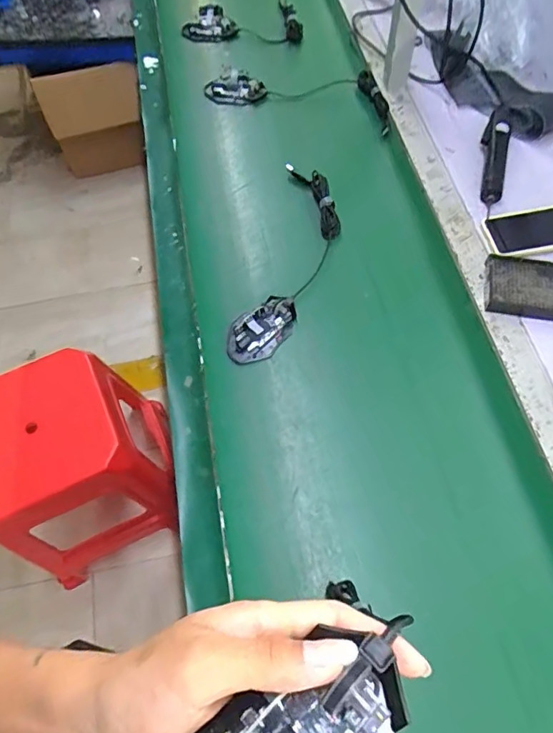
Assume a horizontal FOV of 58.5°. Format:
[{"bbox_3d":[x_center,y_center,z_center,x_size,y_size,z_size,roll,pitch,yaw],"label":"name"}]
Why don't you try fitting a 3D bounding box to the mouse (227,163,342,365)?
[{"bbox_3d":[0.023,-0.158,0.739,0.100,0.023,0.348,15,65,11],"label":"mouse"}]

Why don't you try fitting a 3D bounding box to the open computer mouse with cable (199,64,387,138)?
[{"bbox_3d":[0.055,-0.536,0.940,0.361,0.030,0.153,18,66,12],"label":"open computer mouse with cable"}]

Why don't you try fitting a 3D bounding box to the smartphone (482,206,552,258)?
[{"bbox_3d":[0.408,-0.212,0.764,0.164,0.010,0.084,-10,63,-1],"label":"smartphone"}]

